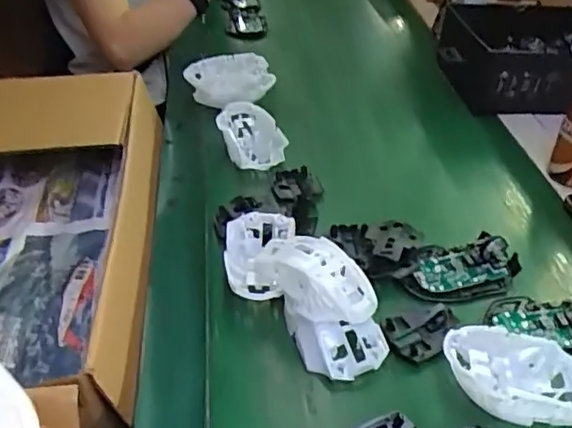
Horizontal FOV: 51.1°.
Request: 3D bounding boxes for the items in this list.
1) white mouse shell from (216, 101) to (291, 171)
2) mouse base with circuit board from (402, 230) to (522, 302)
[{"bbox_3d":[-0.042,-0.102,0.782,0.073,0.048,0.121,-15,39,-21],"label":"white mouse shell"},{"bbox_3d":[0.170,0.050,0.574,0.113,0.022,0.066,-7,37,-11],"label":"mouse base with circuit board"}]

